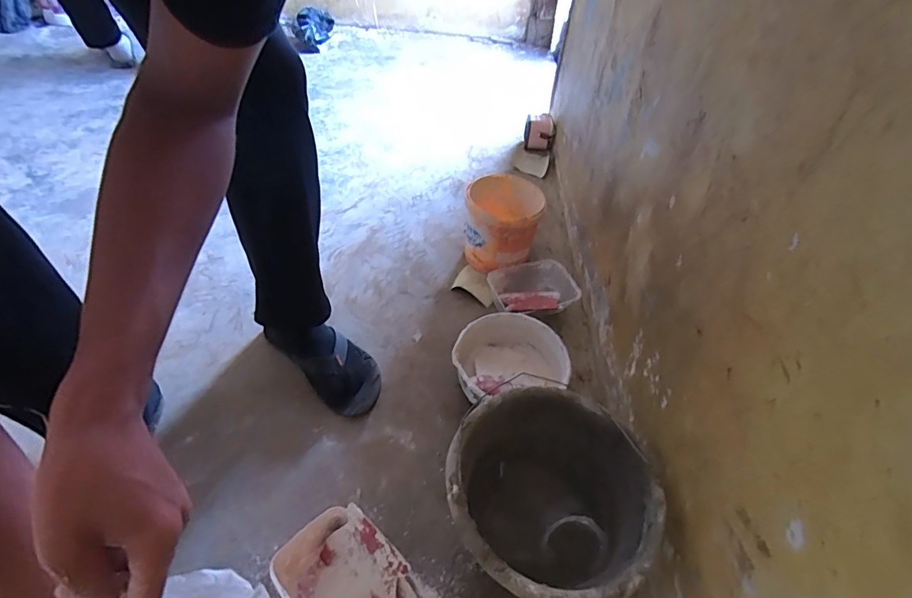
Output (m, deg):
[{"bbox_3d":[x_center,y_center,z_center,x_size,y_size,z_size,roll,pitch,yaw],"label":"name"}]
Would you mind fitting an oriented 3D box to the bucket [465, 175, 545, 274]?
[{"bbox_3d":[0.097,-0.153,0.992,0.155,0.163,0.177,8,47,1],"label":"bucket"}]

